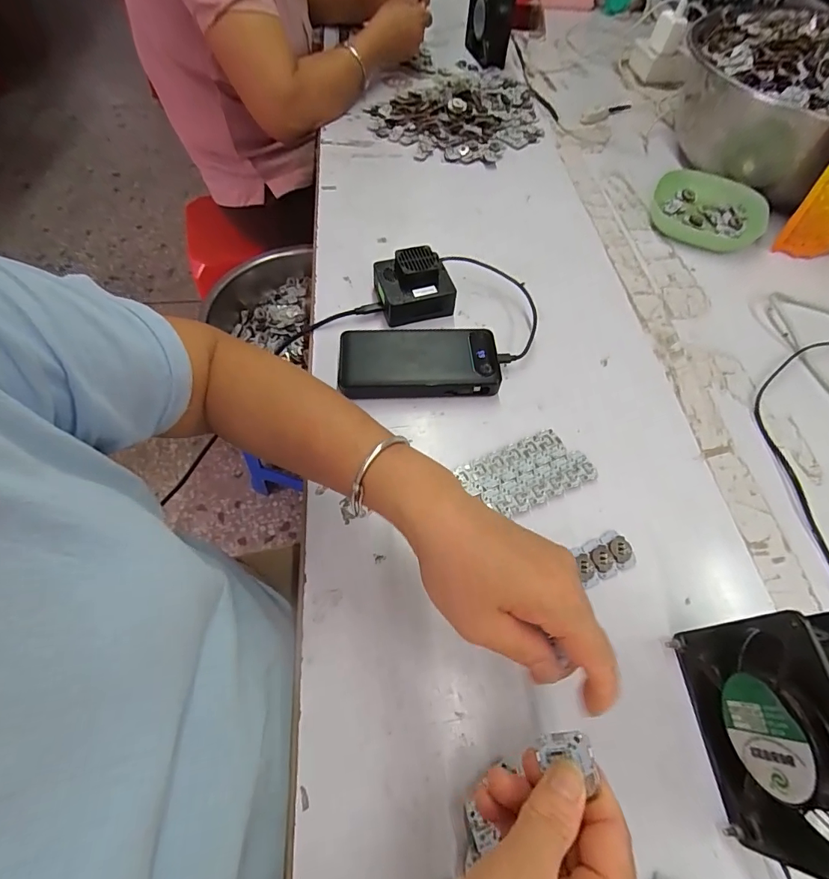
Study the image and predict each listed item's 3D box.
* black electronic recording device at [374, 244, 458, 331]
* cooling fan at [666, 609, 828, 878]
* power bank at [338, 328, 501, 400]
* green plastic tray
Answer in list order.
[{"bbox_3d":[0.001,-0.170,0.480,0.080,0.048,0.068,-12,60,-10],"label":"black electronic recording device"},{"bbox_3d":[0.218,0.169,0.251,0.045,0.118,0.117,-1,59,-3],"label":"cooling fan"},{"bbox_3d":[0.004,-0.077,0.435,0.155,0.029,0.072,-3,59,-4],"label":"power bank"},{"bbox_3d":[0.403,-0.315,0.598,0.139,0.033,0.116,25,61,12],"label":"green plastic tray"}]

